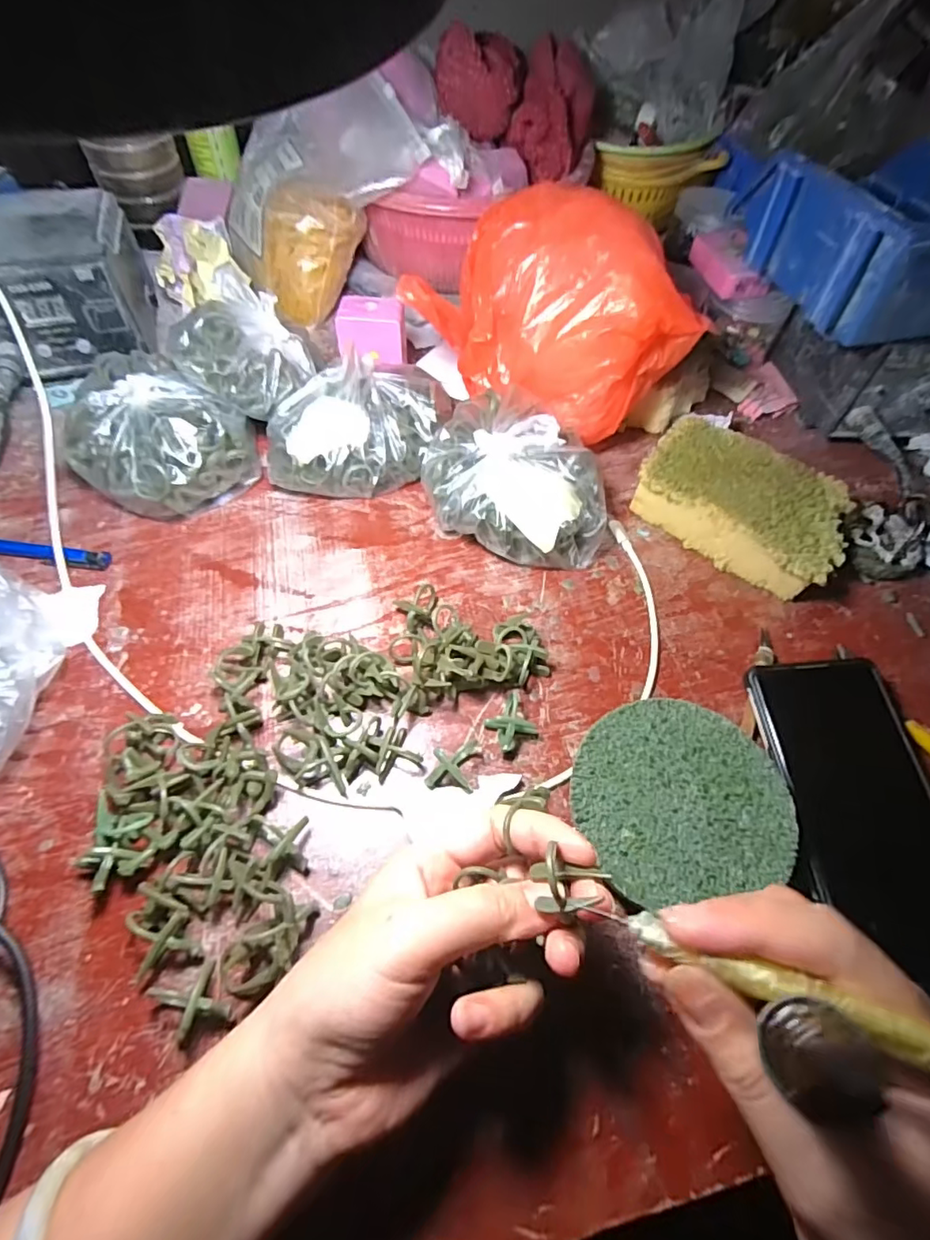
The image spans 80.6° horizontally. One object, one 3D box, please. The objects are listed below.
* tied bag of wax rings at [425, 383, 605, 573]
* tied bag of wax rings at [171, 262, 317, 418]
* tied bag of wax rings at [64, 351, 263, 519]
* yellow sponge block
[{"bbox_3d":[0.033,-0.098,0.382,0.121,0.063,0.119,-3,59,-5],"label":"tied bag of wax rings"},{"bbox_3d":[-0.153,-0.193,0.384,0.074,0.044,0.090,20,60,8],"label":"tied bag of wax rings"},{"bbox_3d":[-0.210,-0.123,0.379,0.108,0.065,0.095,26,61,12],"label":"tied bag of wax rings"},{"bbox_3d":[0.197,-0.084,0.390,0.142,0.038,0.091,34,62,16],"label":"yellow sponge block"}]

